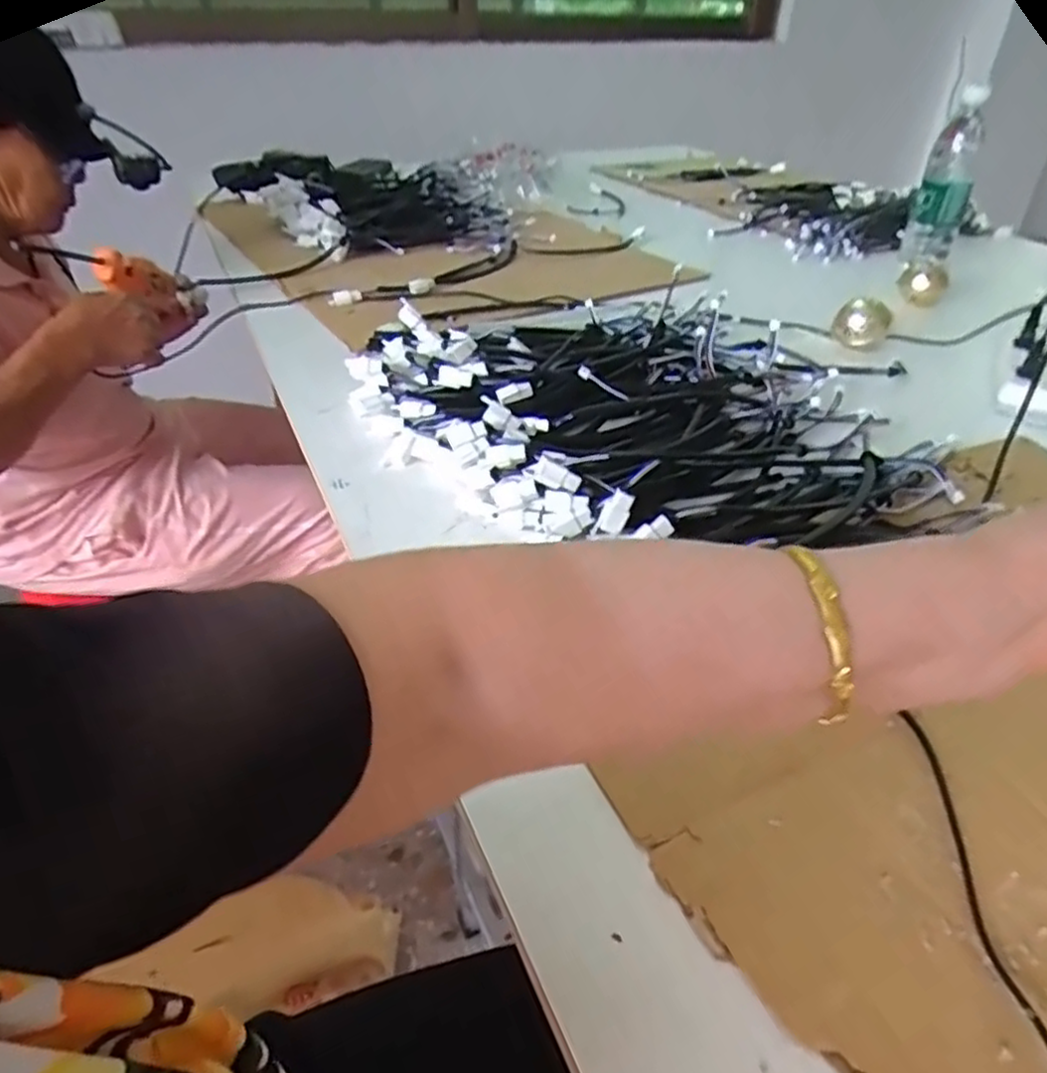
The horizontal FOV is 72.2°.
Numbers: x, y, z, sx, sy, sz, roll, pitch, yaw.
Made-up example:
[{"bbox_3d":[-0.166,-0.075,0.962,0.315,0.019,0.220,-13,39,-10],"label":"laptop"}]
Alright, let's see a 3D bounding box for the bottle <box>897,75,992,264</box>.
[{"bbox_3d":[0.593,-0.499,1.003,0.068,0.210,0.059,20,41,22],"label":"bottle"}]

